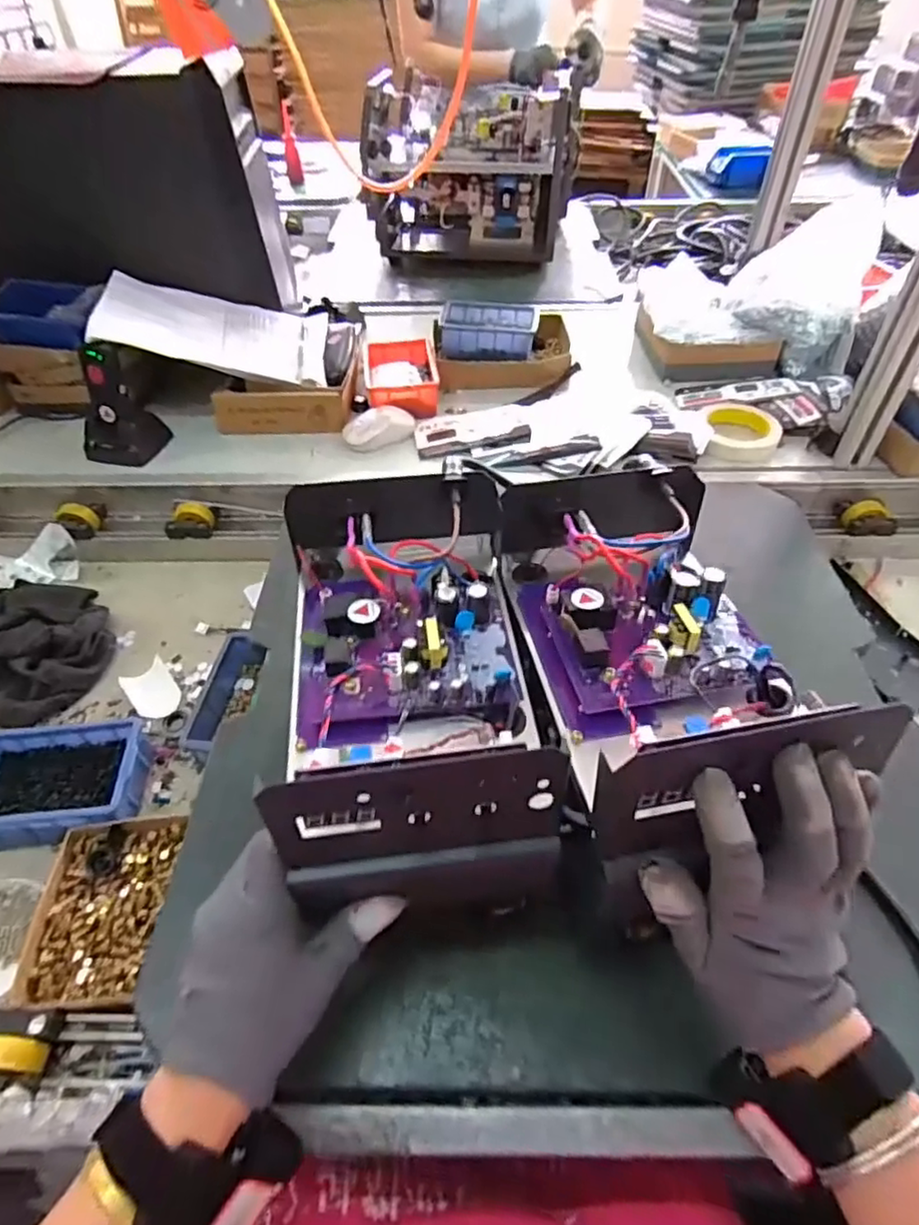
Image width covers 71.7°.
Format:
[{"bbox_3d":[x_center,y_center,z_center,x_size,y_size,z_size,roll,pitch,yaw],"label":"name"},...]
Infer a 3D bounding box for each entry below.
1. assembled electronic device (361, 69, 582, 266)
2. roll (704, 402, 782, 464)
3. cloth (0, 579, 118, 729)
[{"bbox_3d":[0.030,-0.893,1.274,0.397,0.252,0.335,2,48,4],"label":"assembled electronic device"},{"bbox_3d":[0.362,-0.231,0.821,0.100,0.031,0.110,-1,48,1],"label":"roll"},{"bbox_3d":[-0.478,0.031,0.702,0.180,0.040,0.182,9,48,9],"label":"cloth"}]

